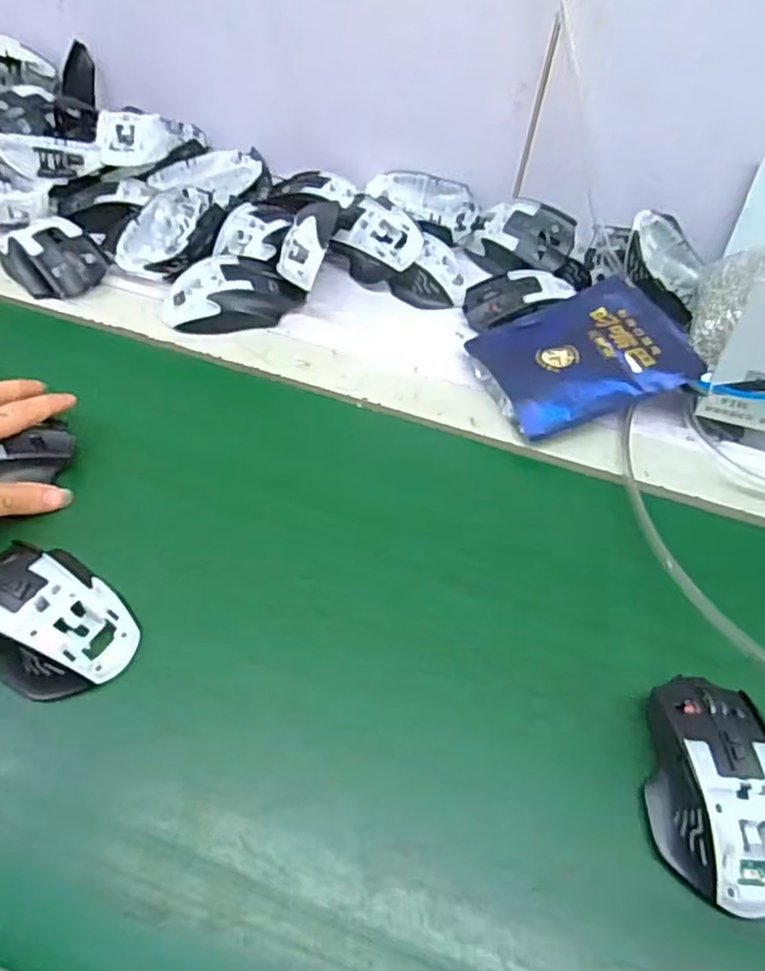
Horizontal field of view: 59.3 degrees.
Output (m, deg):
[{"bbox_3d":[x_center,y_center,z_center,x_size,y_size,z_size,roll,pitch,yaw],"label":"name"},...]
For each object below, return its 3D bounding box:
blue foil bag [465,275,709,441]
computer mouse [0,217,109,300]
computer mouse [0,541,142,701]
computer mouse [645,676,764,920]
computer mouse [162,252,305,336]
[{"bbox_3d":[0.161,-0.105,0.555,0.160,0.050,0.125,-13,56,-14],"label":"blue foil bag"},{"bbox_3d":[-0.292,-0.204,0.599,0.084,0.033,0.070,39,60,21],"label":"computer mouse"},{"bbox_3d":[-0.204,0.076,0.400,0.111,0.035,0.071,32,57,17],"label":"computer mouse"},{"bbox_3d":[0.182,0.162,0.364,0.067,0.039,0.114,7,54,-1],"label":"computer mouse"},{"bbox_3d":[-0.133,-0.171,0.591,0.115,0.031,0.063,-11,56,-13],"label":"computer mouse"}]

